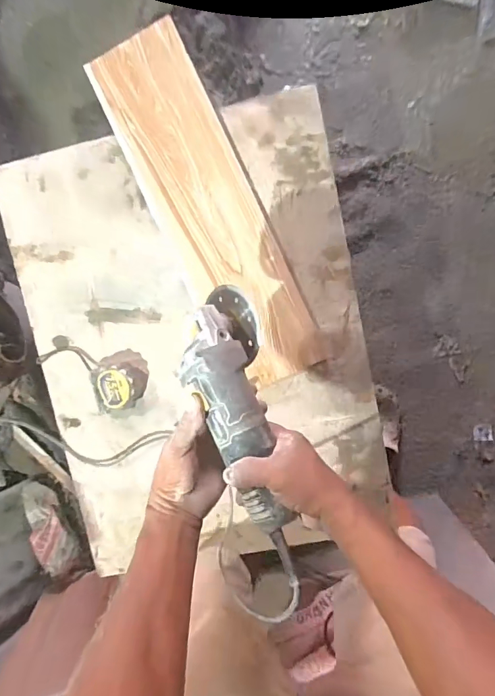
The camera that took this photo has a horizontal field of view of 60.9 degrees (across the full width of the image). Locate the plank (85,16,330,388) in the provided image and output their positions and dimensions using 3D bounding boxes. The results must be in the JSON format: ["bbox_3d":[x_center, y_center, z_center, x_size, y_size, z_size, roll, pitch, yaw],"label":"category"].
[{"bbox_3d":[-0.061,-0.223,0.716,0.167,0.026,0.604,-26,97,3],"label":"plank"}]

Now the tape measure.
[{"bbox_3d":[-0.223,0.057,0.746,0.086,0.054,0.093,0,97,2],"label":"tape measure"}]

